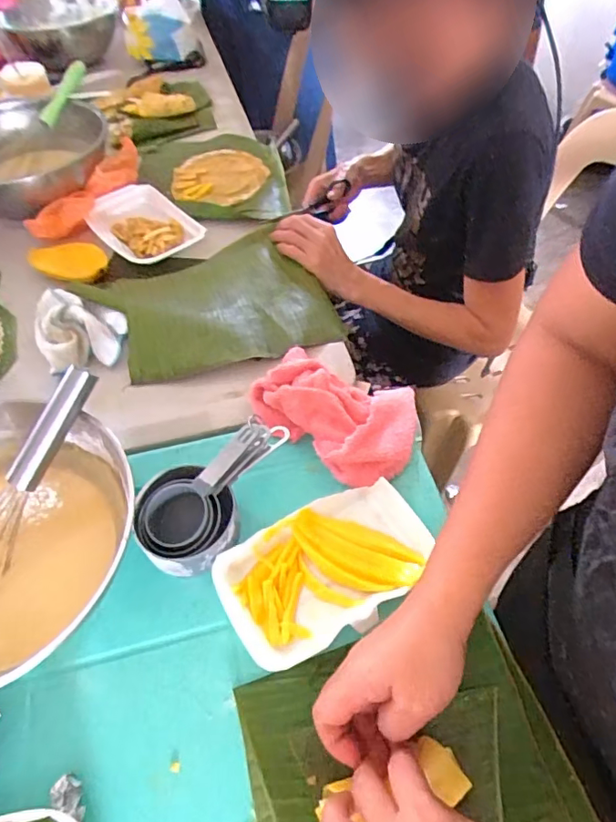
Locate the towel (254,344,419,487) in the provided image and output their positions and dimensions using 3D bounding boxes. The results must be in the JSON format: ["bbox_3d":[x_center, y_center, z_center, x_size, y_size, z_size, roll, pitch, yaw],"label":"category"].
[{"bbox_3d":[0.035,-0.015,0.542,0.184,0.051,0.142,35,62,24],"label":"towel"}]

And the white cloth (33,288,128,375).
[{"bbox_3d":[-0.263,-0.096,0.612,0.102,0.047,0.101,-23,57,-15],"label":"white cloth"}]

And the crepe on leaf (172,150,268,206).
[{"bbox_3d":[-0.142,-0.377,0.854,0.150,0.020,0.157,-6,54,-3],"label":"crepe on leaf"}]

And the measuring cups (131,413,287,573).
[{"bbox_3d":[-0.090,0.074,0.484,0.088,0.057,0.155,21,57,16],"label":"measuring cups"}]

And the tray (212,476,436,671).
[{"bbox_3d":[0.016,0.135,0.460,0.178,0.024,0.106,-26,57,-16],"label":"tray"}]

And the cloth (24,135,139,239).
[{"bbox_3d":[-0.322,-0.319,0.778,0.050,0.070,0.199,33,61,23],"label":"cloth"}]

